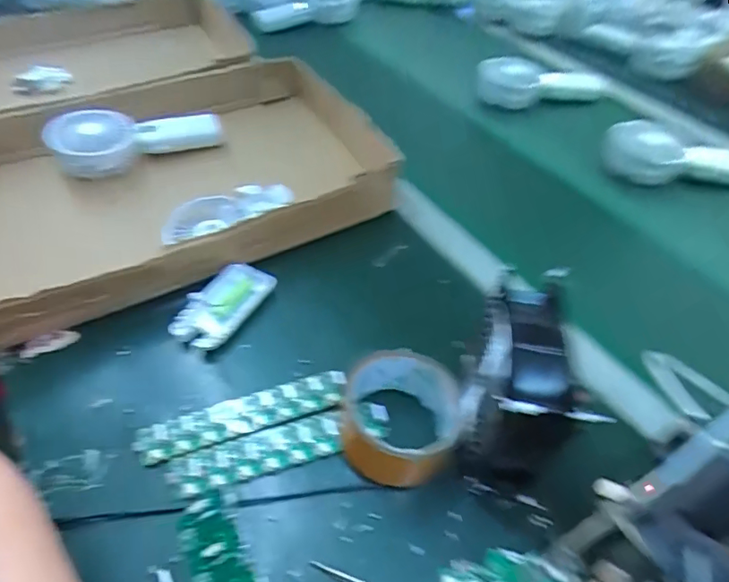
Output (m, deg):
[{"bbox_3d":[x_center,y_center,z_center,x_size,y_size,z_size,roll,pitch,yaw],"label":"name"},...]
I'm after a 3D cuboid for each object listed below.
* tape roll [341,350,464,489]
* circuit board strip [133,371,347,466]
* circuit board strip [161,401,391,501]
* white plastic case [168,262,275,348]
[{"bbox_3d":[0.028,0.092,0.396,0.087,0.046,0.096,3,48,-1],"label":"tape roll"},{"bbox_3d":[-0.094,0.097,0.408,0.161,0.009,0.032,-16,51,-17],"label":"circuit board strip"},{"bbox_3d":[-0.062,0.117,0.392,0.162,0.006,0.034,-14,50,-15],"label":"circuit board strip"},{"bbox_3d":[-0.130,0.011,0.475,0.048,0.025,0.098,25,51,18],"label":"white plastic case"}]

